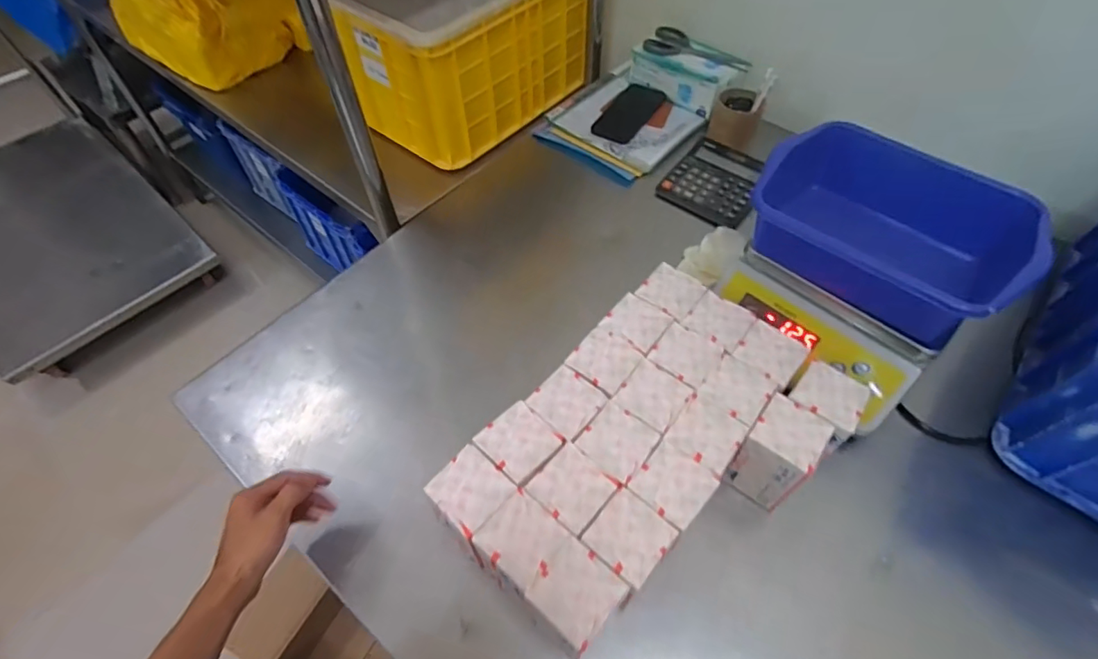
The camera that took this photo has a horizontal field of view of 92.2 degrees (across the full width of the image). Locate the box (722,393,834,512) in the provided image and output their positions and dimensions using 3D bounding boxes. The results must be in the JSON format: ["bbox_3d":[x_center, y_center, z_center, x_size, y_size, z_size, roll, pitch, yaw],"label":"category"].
[{"bbox_3d":[0.247,0.136,0.582,0.067,0.118,0.071,33,61,20],"label":"box"}]

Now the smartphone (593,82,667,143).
[{"bbox_3d":[0.152,-0.415,1.007,0.080,0.012,0.166,28,60,18],"label":"smartphone"}]

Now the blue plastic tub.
[{"bbox_3d":[0.397,-0.122,0.631,0.289,0.102,0.175,38,63,23],"label":"blue plastic tub"}]

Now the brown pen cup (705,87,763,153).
[{"bbox_3d":[0.332,-0.376,0.940,0.090,0.071,0.078,19,57,13],"label":"brown pen cup"}]

